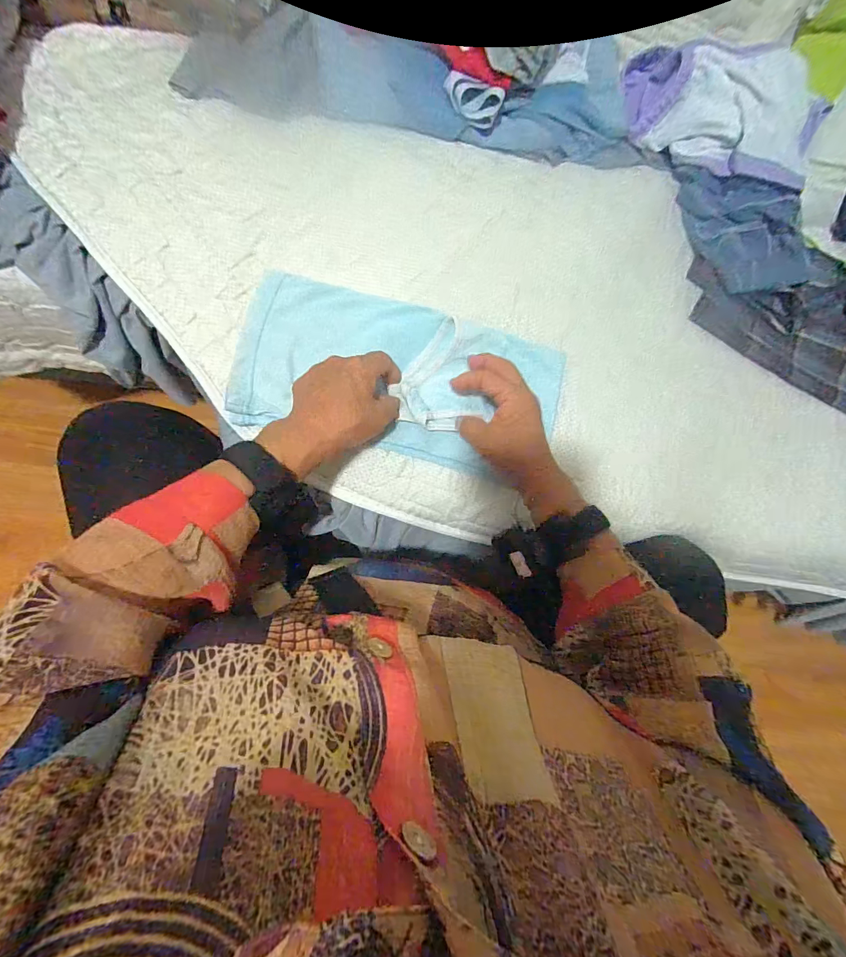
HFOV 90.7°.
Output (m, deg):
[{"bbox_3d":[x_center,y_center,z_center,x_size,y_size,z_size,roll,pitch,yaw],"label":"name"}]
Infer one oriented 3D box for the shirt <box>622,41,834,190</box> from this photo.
[{"bbox_3d":[0.354,-0.444,0.491,0.224,0.053,0.194,20,81,-3],"label":"shirt"}]

